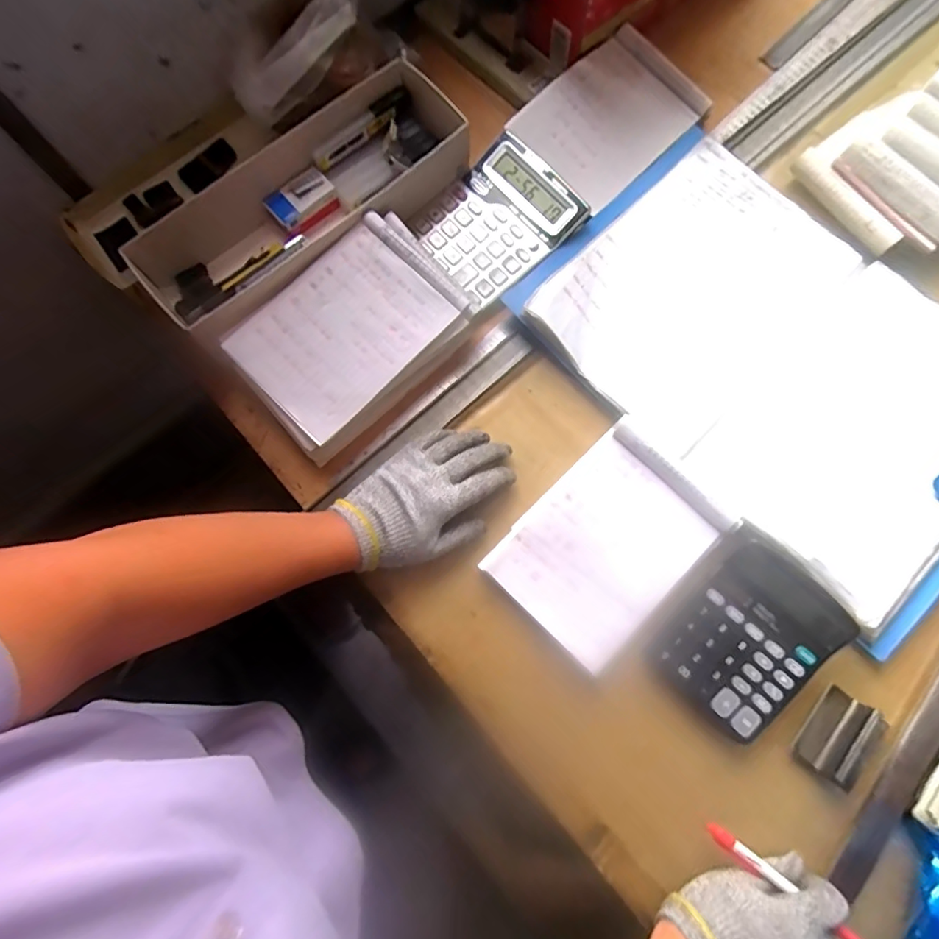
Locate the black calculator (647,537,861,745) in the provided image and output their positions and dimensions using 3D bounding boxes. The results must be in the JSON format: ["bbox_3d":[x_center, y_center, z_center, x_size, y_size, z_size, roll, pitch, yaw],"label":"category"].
[{"bbox_3d":[0.239,0.146,0.463,0.116,0.033,0.142,41,81,10],"label":"black calculator"}]

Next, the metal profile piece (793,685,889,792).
[{"bbox_3d":[0.321,0.230,0.452,0.057,0.027,0.069,38,80,9],"label":"metal profile piece"}]

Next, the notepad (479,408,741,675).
[{"bbox_3d":[0.125,0.068,0.494,0.140,0.029,0.188,43,81,10],"label":"notepad"}]

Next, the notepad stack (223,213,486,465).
[{"bbox_3d":[-0.112,-0.134,0.528,0.216,0.054,0.147,-42,79,-8],"label":"notepad stack"}]

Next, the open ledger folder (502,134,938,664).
[{"bbox_3d":[0.311,-0.107,0.538,0.318,0.035,0.483,-43,79,-8],"label":"open ledger folder"}]

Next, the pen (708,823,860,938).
[{"bbox_3d":[0.253,0.334,0.426,0.135,0.017,0.013,33,79,21],"label":"pen"}]

